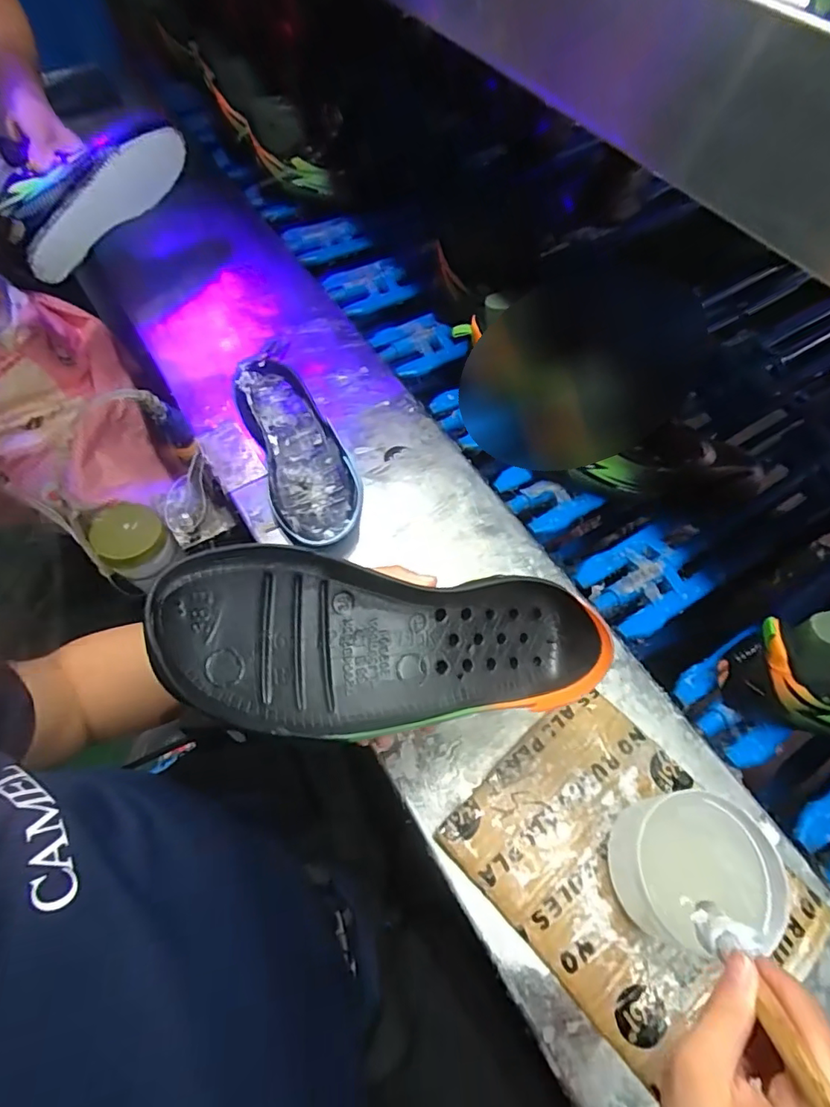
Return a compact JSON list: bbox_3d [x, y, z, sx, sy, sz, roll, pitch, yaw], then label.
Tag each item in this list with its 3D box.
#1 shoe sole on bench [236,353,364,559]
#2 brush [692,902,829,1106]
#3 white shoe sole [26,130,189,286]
[{"bbox_3d":[-0.117,-0.105,0.562,0.087,0.046,0.233,-20,63,-10],"label":"shoe sole on bench"},{"bbox_3d":[0.159,0.208,0.230,0.022,0.185,0.021,26,92,10],"label":"brush"},{"bbox_3d":[-0.344,-0.390,0.610,0.022,0.067,0.219,39,82,17],"label":"white shoe sole"}]

